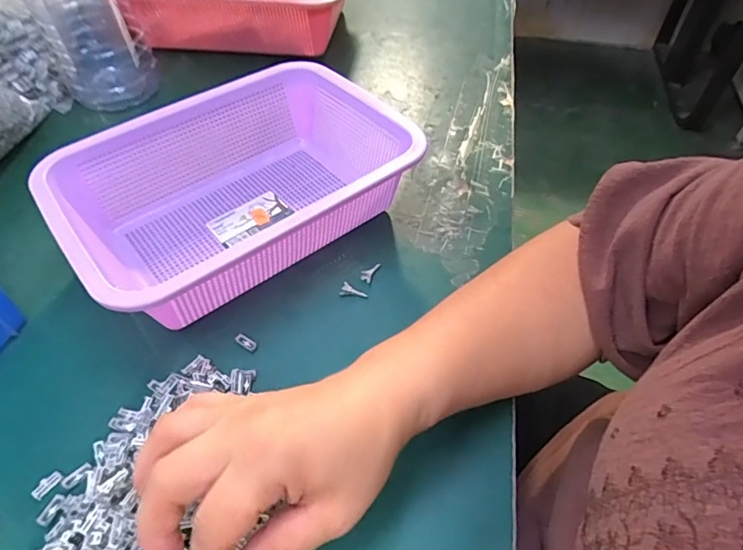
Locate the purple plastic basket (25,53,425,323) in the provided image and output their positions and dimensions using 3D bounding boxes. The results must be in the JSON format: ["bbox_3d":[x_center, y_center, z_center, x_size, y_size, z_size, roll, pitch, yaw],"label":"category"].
[{"bbox_3d":[-0.109,-0.072,0.405,0.260,0.081,0.192,-31,56,-24],"label":"purple plastic basket"}]

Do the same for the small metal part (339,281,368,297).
[{"bbox_3d":[-0.013,0.012,0.378,0.021,0.008,0.007,17,50,-2],"label":"small metal part"}]

